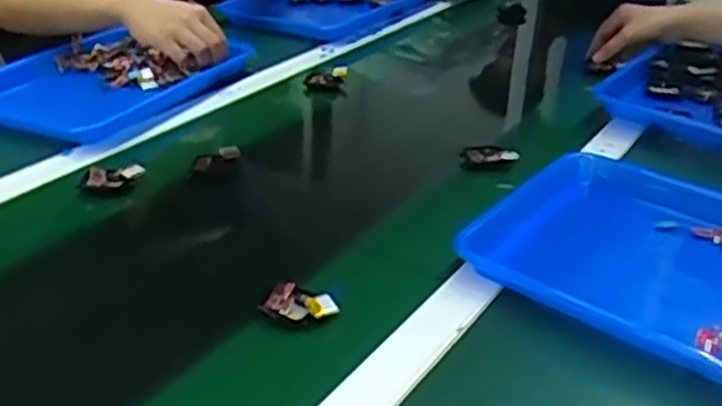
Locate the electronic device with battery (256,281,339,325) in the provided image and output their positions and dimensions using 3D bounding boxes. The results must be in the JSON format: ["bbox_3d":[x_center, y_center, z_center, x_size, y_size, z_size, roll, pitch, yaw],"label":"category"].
[{"bbox_3d":[-0.045,0.078,0.573,0.051,0.011,0.036,14,33,23],"label":"electronic device with battery"}]

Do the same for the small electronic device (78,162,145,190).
[{"bbox_3d":[-0.246,-0.026,0.749,0.060,0.023,0.021,-5,30,-9],"label":"small electronic device"}]

